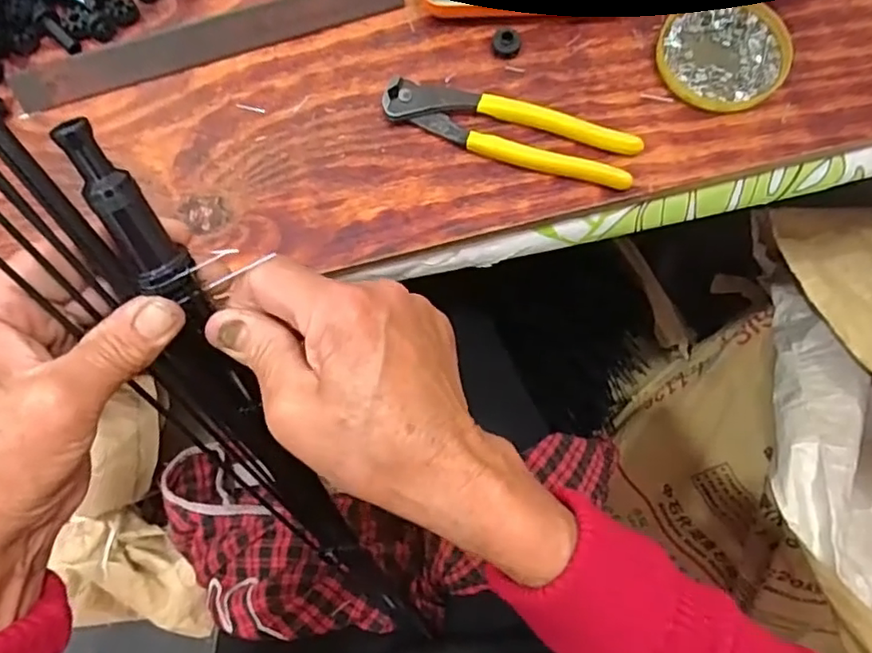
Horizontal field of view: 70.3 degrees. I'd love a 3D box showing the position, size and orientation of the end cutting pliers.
[{"bbox_3d":[0.047,-0.127,0.398,0.163,0.015,0.042,17,73,7],"label":"end cutting pliers"}]

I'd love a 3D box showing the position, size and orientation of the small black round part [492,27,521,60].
[{"bbox_3d":[0.047,-0.192,0.417,0.019,0.012,0.017,13,73,6],"label":"small black round part"}]

